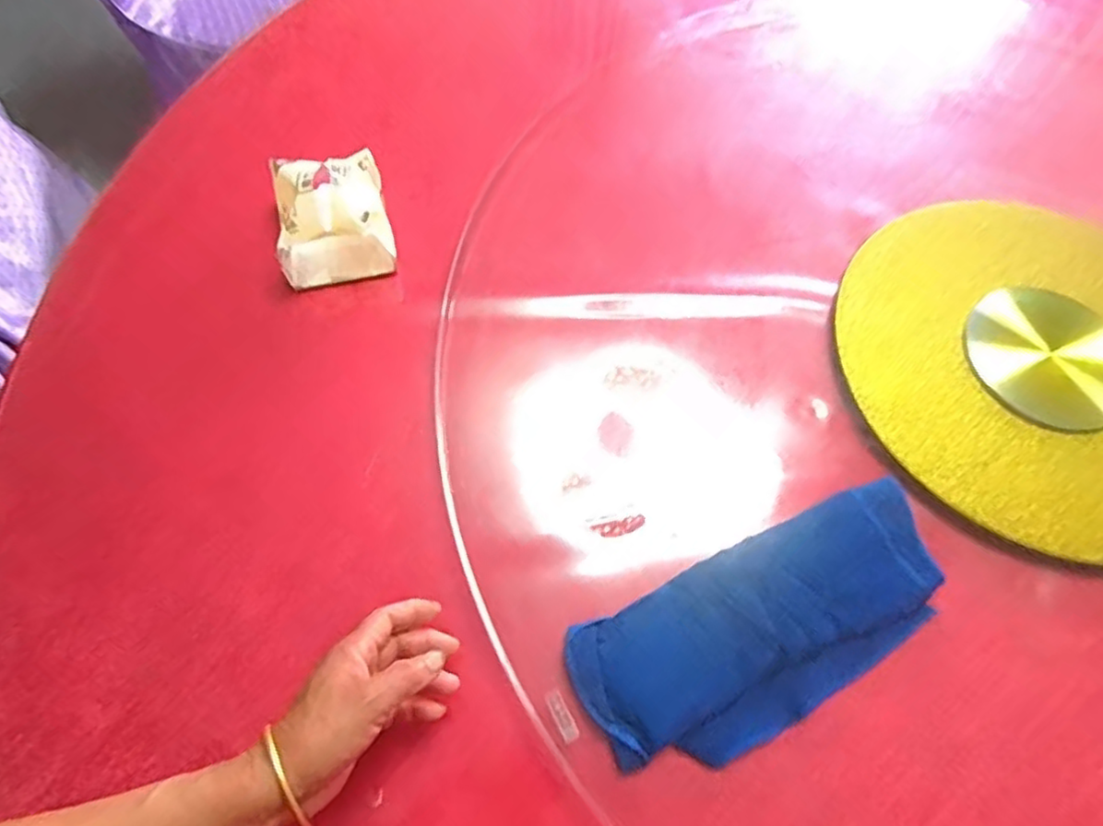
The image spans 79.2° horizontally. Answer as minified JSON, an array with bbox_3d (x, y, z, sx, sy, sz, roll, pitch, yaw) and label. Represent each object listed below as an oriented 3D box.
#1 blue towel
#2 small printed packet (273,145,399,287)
[{"bbox_3d":[0.163,0.158,0.492,0.289,0.022,0.122,-23,67,-13],"label":"blue towel"},{"bbox_3d":[-0.206,-0.187,0.621,0.100,0.068,0.102,-14,66,-9],"label":"small printed packet"}]

